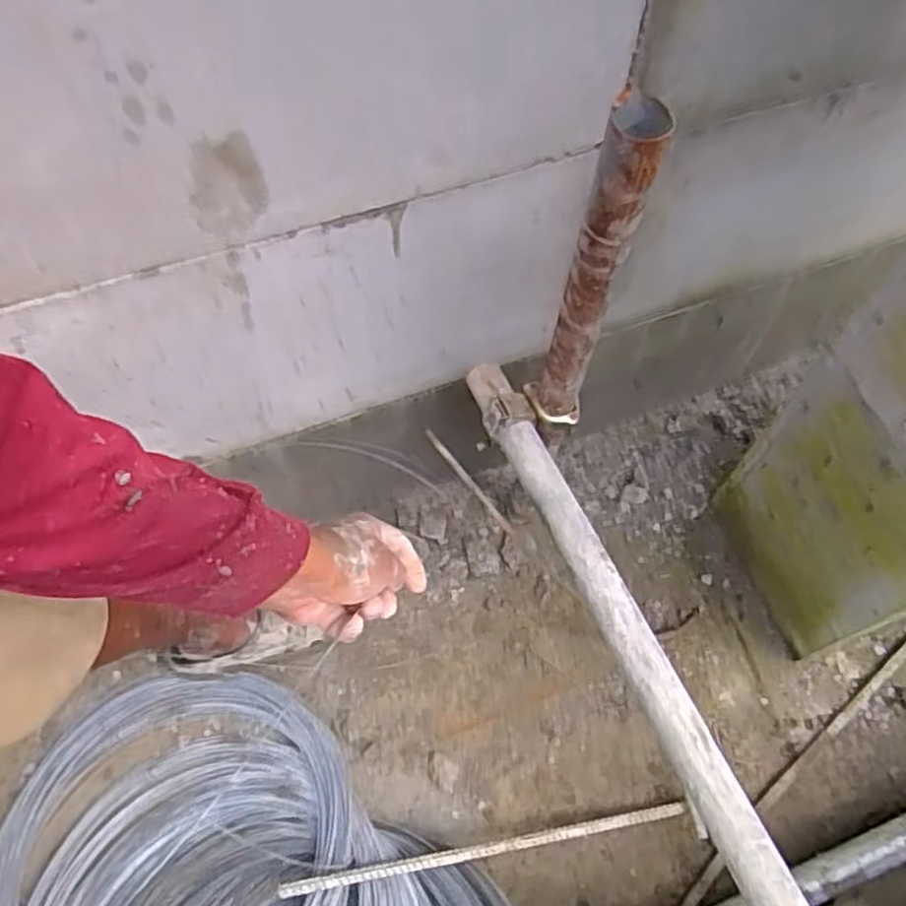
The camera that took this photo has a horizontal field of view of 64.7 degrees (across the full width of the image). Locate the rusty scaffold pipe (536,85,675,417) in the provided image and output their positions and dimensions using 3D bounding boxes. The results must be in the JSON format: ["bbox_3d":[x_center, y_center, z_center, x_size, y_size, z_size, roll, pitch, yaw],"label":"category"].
[{"bbox_3d":[0.131,-0.140,0.702,0.057,0.425,0.050,4,61,1],"label":"rusty scaffold pipe"}]

